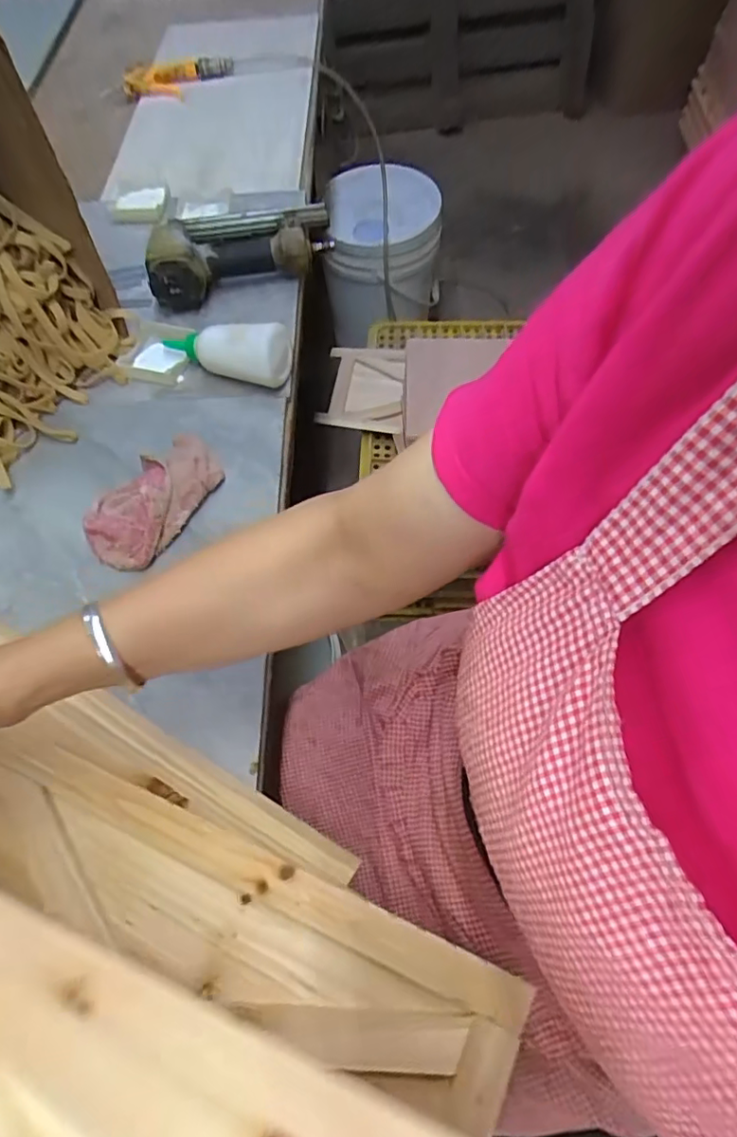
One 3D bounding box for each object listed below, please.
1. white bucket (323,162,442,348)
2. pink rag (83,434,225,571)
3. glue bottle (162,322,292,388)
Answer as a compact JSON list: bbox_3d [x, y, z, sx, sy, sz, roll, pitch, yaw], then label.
[{"bbox_3d":[0.036,-0.793,1.427,0.285,0.310,0.305,-1,62,2],"label":"white bucket"},{"bbox_3d":[-0.212,-0.073,0.551,0.083,0.042,0.148,27,67,15],"label":"pink rag"},{"bbox_3d":[-0.162,-0.243,0.634,0.147,0.052,0.050,7,63,5],"label":"glue bottle"}]

